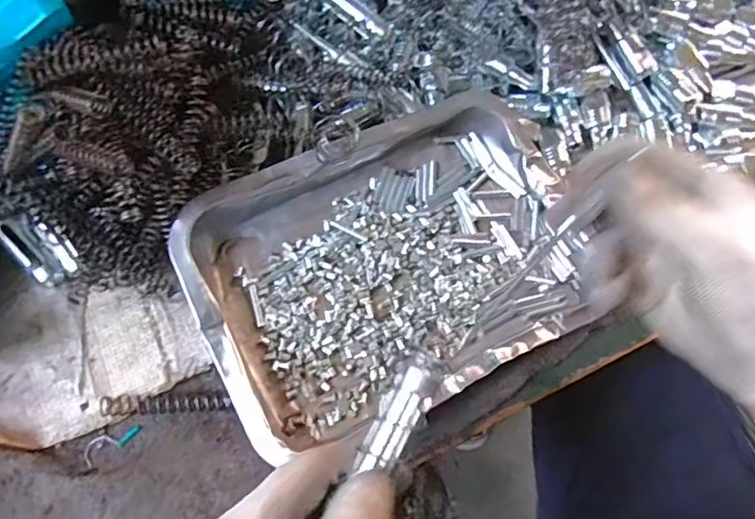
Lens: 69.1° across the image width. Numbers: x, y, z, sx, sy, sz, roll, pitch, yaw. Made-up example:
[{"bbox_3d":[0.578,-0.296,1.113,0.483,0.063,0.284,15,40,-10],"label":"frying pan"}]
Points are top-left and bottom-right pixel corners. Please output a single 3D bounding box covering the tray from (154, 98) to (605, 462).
[{"bbox_3d":[0.014,-0.001,0.359,0.253,0.038,0.178,-25,70,-13],"label":"tray"}]

